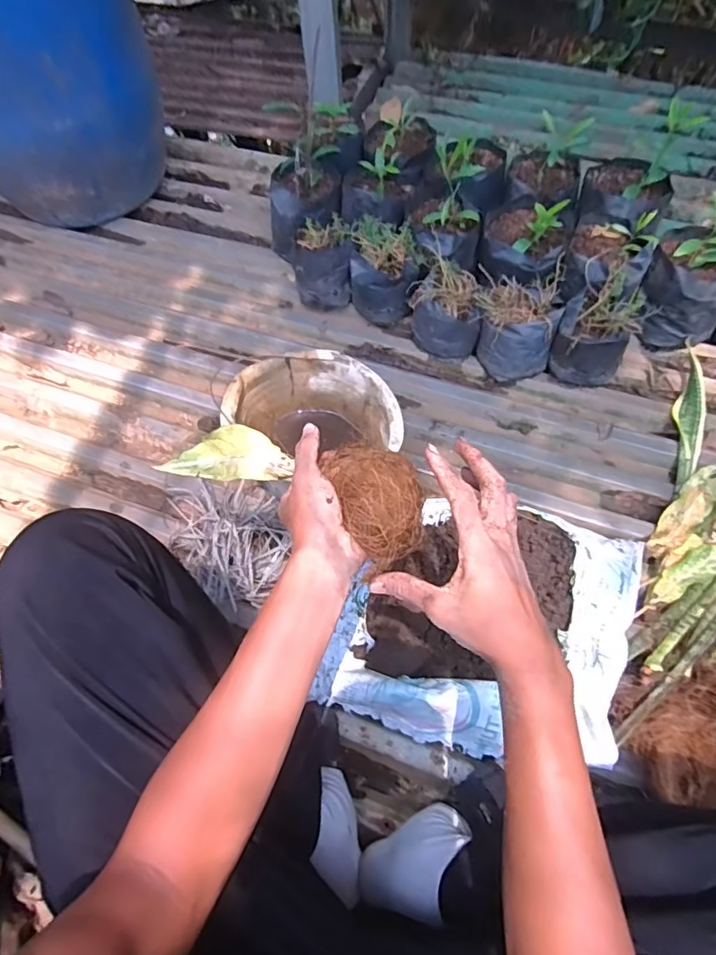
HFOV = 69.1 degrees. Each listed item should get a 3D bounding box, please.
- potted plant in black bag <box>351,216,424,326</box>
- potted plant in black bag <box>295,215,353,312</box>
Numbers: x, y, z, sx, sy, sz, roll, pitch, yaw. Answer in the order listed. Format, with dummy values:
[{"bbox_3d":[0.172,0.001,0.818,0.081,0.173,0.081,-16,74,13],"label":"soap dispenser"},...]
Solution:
[{"bbox_3d":[0.049,-0.385,0.991,0.132,0.136,0.123,-1,65,1],"label":"potted plant in black bag"},{"bbox_3d":[-0.066,-0.409,1.024,0.115,0.140,0.099,-4,65,0],"label":"potted plant in black bag"}]

